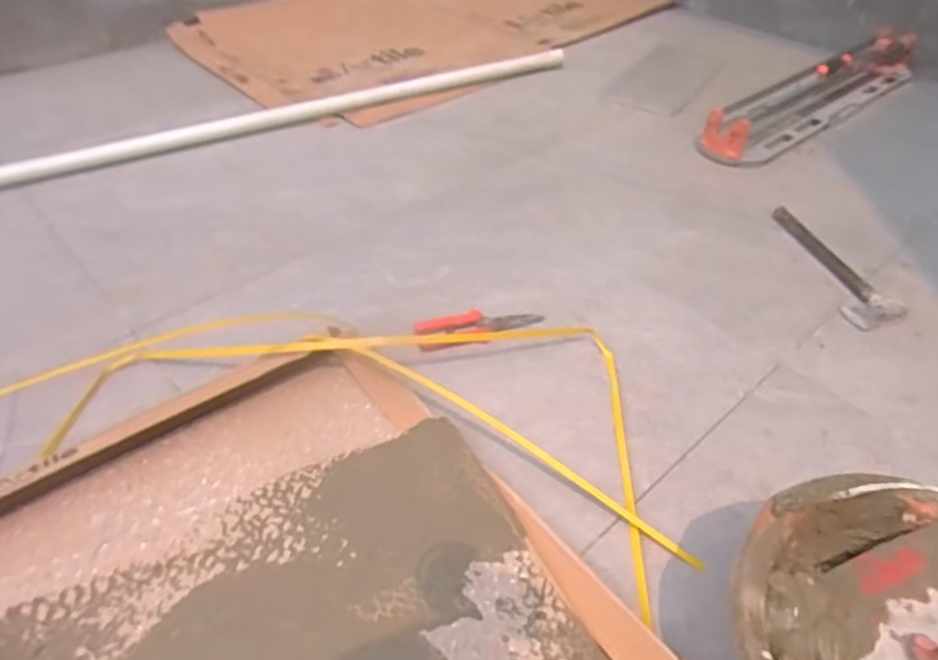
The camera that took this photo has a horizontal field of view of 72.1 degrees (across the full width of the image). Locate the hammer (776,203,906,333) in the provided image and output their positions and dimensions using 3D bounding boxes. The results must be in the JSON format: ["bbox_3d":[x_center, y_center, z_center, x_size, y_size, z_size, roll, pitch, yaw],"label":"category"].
[{"bbox_3d":[0.544,-0.105,0.973,0.082,0.033,0.269,-8,44,-10],"label":"hammer"}]

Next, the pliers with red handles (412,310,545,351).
[{"bbox_3d":[0.015,-0.007,0.857,0.173,0.026,0.059,-14,45,-16],"label":"pliers with red handles"}]

